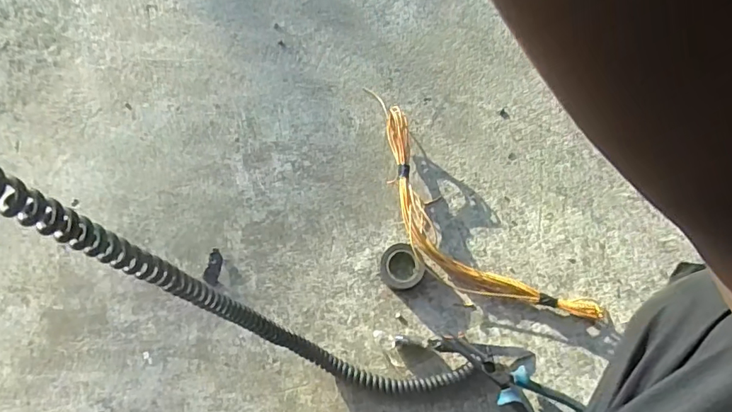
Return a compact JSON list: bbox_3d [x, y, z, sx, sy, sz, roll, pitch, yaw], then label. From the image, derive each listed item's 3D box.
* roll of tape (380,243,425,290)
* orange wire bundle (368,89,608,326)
[{"bbox_3d":[0.044,0.073,0.613,0.051,0.025,0.054,0,70,1],"label":"roll of tape"},{"bbox_3d":[0.111,0.024,0.631,0.116,0.031,0.383,-39,74,-12],"label":"orange wire bundle"}]

